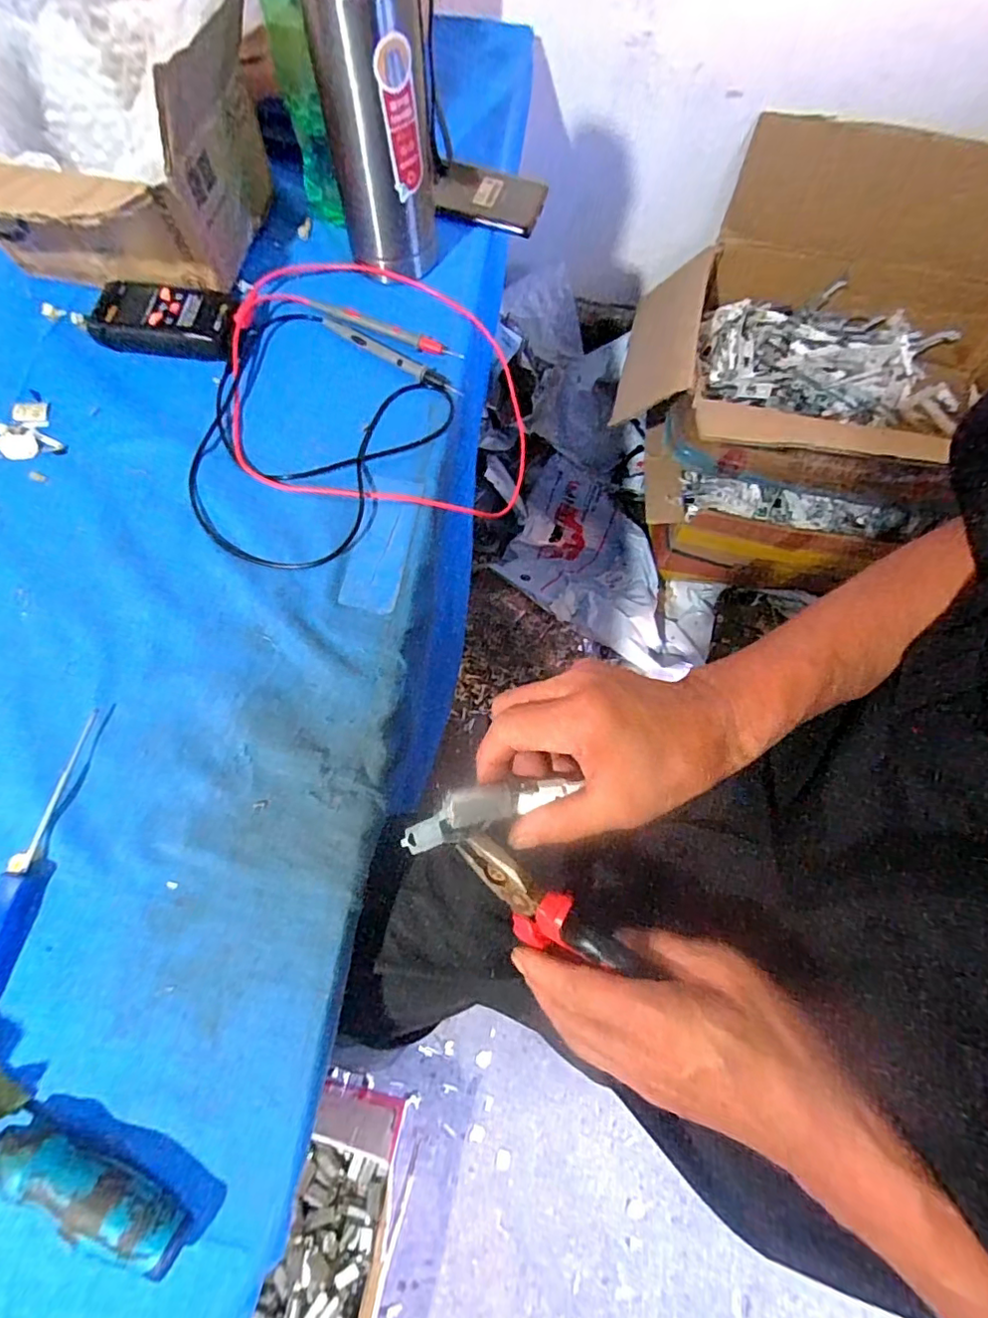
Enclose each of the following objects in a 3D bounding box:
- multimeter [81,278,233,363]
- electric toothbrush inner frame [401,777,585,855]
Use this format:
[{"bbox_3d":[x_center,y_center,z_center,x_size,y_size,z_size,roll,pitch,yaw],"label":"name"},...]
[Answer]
[{"bbox_3d":[-0.276,-0.287,0.476,0.111,0.025,0.057,4,71,0],"label":"multimeter"},{"bbox_3d":[-0.004,0.080,0.307,0.094,0.021,0.023,-19,73,-4],"label":"electric toothbrush inner frame"}]

